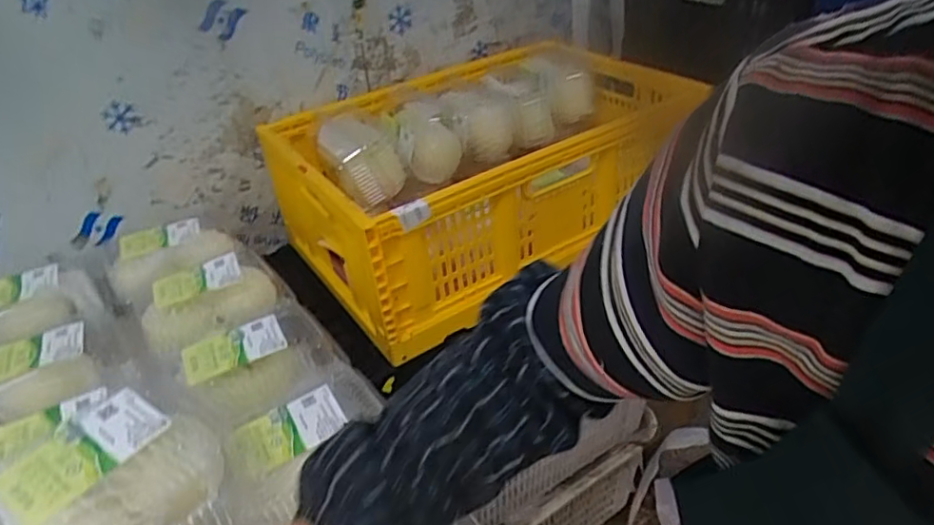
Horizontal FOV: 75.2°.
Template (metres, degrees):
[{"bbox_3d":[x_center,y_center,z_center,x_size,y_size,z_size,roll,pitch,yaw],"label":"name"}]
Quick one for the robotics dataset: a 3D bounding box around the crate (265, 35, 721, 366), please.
[{"bbox_3d":[0.033,-0.151,0.993,0.593,0.223,0.376,-25,38,-25],"label":"crate"}]

